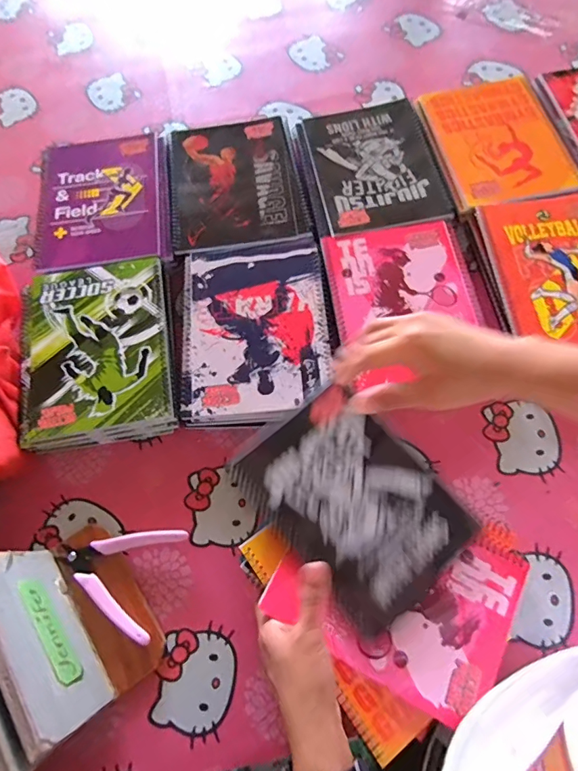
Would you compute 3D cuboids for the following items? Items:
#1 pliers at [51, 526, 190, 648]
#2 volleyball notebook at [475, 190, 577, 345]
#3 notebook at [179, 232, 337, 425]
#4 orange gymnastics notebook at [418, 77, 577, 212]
[{"bbox_3d":[-0.169,0.175,0.416,0.115,0.011,0.097,14,70,8],"label":"pliers"},{"bbox_3d":[0.314,-0.132,0.489,0.158,0.013,0.196,-7,69,0],"label":"volleyball notebook"},{"bbox_3d":[-0.037,-0.070,0.477,0.160,0.007,0.217,-2,69,2],"label":"notebook"},{"bbox_3d":[0.271,-0.318,0.558,0.157,0.007,0.192,-11,69,-2],"label":"orange gymnastics notebook"}]

